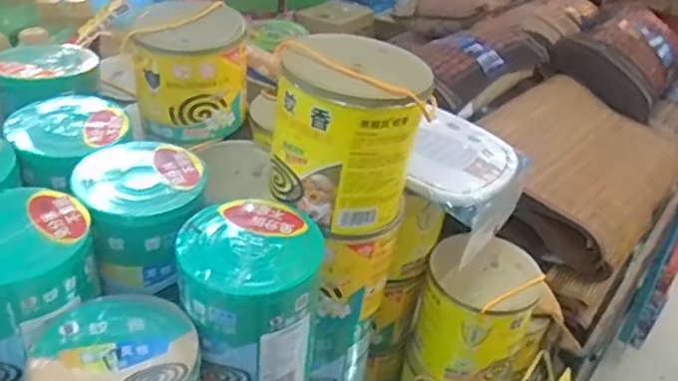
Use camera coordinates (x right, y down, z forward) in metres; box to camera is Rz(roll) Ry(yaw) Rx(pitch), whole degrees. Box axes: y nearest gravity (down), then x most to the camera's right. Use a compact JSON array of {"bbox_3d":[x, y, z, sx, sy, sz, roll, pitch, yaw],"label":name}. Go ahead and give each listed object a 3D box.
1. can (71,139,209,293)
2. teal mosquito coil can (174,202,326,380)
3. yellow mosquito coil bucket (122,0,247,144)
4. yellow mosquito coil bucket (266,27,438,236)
[{"bbox_3d":[-0.206,0.024,0.674,0.129,0.096,0.139,-24,46,-36],"label":"can"},{"bbox_3d":[-0.085,0.109,0.617,0.126,0.154,0.125,5,35,-3],"label":"teal mosquito coil can"},{"bbox_3d":[-0.198,-0.161,0.830,0.146,0.148,0.138,-2,36,-13],"label":"yellow mosquito coil bucket"},{"bbox_3d":[0.009,-0.061,0.643,0.140,0.154,0.137,2,36,-7],"label":"yellow mosquito coil bucket"}]

